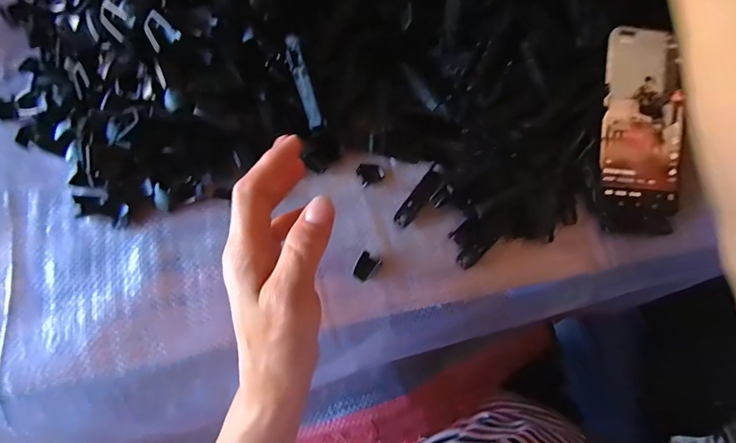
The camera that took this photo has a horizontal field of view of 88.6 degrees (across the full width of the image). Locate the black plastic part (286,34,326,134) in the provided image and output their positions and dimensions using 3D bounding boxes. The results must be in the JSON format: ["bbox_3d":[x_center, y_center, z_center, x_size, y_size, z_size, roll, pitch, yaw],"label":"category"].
[{"bbox_3d":[-0.049,-0.106,0.293,0.013,0.011,0.073,-19,107,-6],"label":"black plastic part"}]

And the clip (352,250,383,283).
[{"bbox_3d":[-0.001,0.038,0.311,0.019,0.004,0.024,33,78,3],"label":"clip"}]

